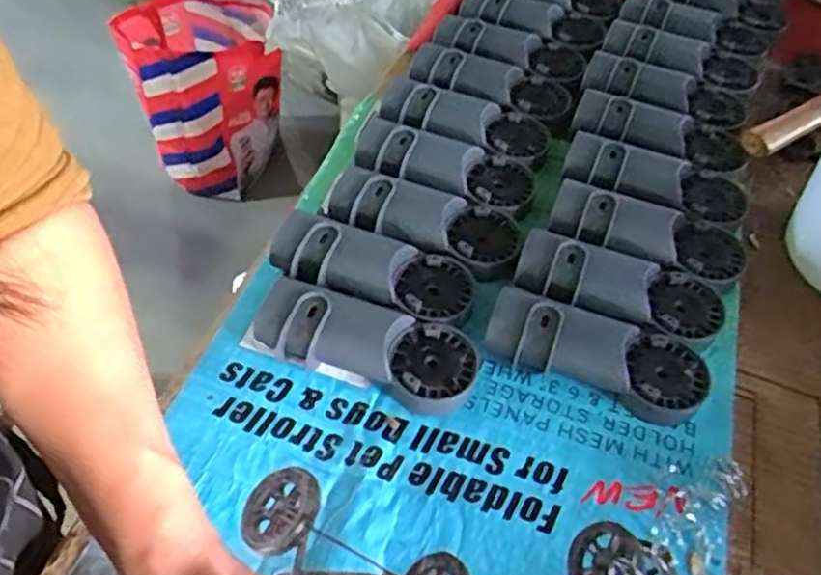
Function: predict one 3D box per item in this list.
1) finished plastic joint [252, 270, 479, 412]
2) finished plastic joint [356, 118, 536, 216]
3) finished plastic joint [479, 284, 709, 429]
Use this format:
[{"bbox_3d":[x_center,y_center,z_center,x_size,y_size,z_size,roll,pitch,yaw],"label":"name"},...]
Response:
[{"bbox_3d":[-0.032,0.040,0.530,0.163,0.041,0.060,19,53,11],"label":"finished plastic joint"},{"bbox_3d":[0.029,-0.109,0.641,0.161,0.029,0.073,15,53,8],"label":"finished plastic joint"},{"bbox_3d":[0.138,0.047,0.532,0.162,0.039,0.066,21,54,12],"label":"finished plastic joint"}]

